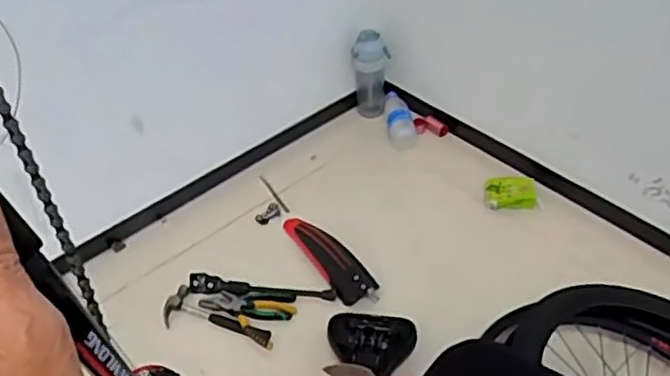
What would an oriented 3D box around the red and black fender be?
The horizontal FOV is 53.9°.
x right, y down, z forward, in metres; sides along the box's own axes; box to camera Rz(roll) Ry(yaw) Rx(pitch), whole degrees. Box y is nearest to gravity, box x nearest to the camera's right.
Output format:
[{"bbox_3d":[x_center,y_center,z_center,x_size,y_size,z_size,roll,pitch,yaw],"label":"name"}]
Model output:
[{"bbox_3d":[-0.020,0.135,1.410,0.082,0.047,0.298,-26,46,-21],"label":"red and black fender"}]

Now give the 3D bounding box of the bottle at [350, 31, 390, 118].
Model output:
[{"bbox_3d":[0.097,-0.304,1.751,0.098,0.227,0.109,-5,42,0],"label":"bottle"}]

